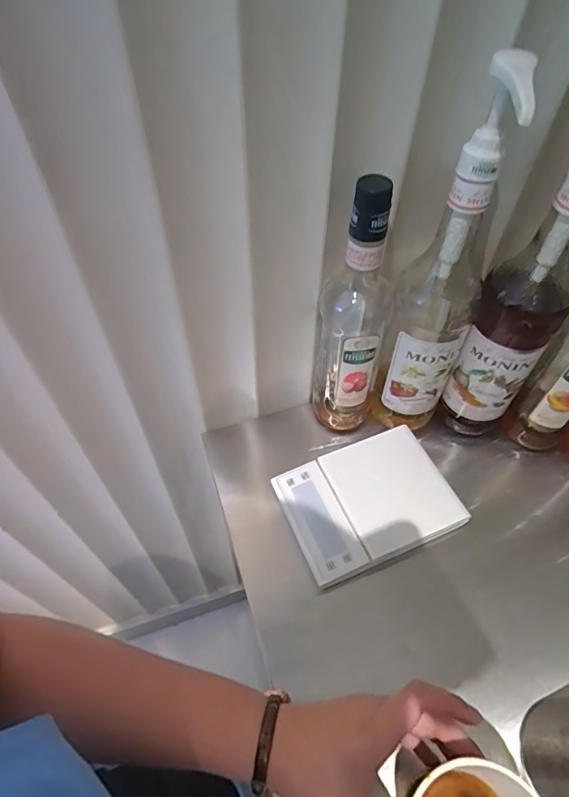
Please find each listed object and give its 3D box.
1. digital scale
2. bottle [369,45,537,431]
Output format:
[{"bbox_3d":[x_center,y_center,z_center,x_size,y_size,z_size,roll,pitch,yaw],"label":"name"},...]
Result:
[{"bbox_3d":[0.092,0.110,0.520,0.176,0.023,0.132,-19,55,-15],"label":"digital scale"},{"bbox_3d":[0.150,-0.099,0.457,0.082,0.379,0.065,27,57,18],"label":"bottle"}]

